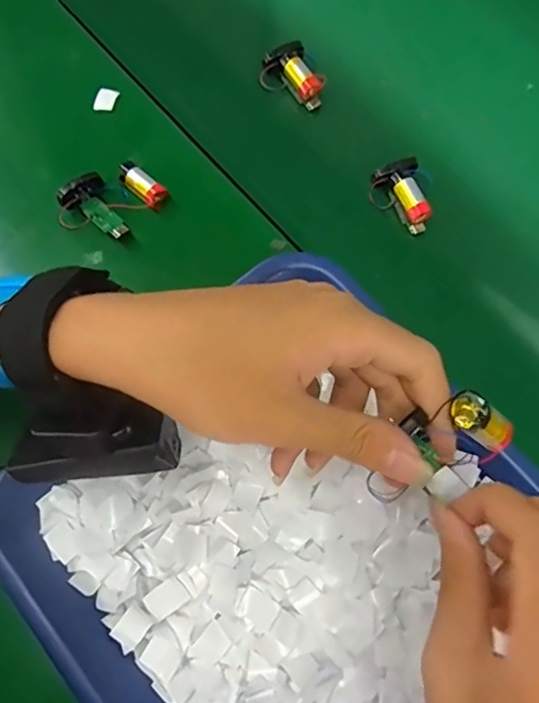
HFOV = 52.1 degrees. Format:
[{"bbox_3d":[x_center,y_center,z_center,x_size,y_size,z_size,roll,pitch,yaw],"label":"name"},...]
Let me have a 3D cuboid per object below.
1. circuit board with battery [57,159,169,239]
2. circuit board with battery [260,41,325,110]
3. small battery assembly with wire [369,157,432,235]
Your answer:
[{"bbox_3d":[-0.108,-0.100,0.381,0.067,0.029,0.048,-41,77,-11],"label":"circuit board with battery"},{"bbox_3d":[0.018,-0.204,0.415,0.039,0.020,0.048,-29,75,-8],"label":"circuit board with battery"},{"bbox_3d":[0.096,-0.107,0.384,0.034,0.023,0.048,-27,75,-7],"label":"small battery assembly with wire"}]

